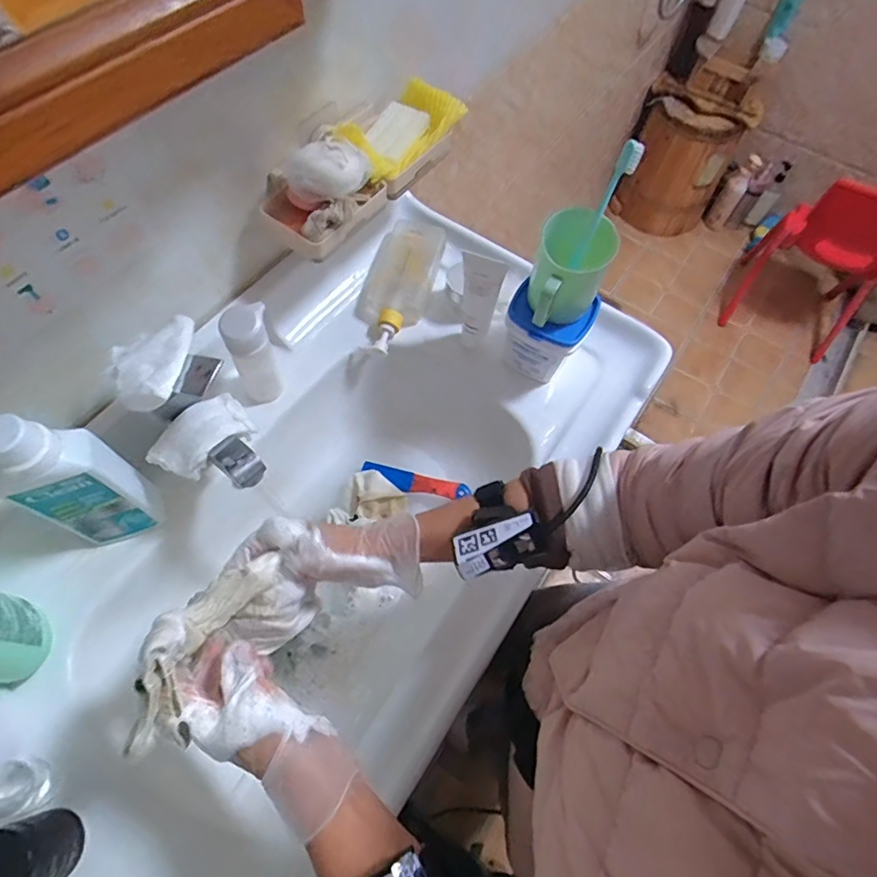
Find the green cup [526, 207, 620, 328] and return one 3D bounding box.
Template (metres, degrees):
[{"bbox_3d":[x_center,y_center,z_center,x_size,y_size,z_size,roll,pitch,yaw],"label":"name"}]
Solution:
[{"bbox_3d":[0.135,-0.172,0.555,0.075,0.104,0.097,23,64,8],"label":"green cup"}]

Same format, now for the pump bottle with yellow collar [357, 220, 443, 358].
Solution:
[{"bbox_3d":[-0.058,-0.207,0.704,0.095,0.052,0.206,13,63,3],"label":"pump bottle with yellow collar"}]

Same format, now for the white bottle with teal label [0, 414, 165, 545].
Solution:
[{"bbox_3d":[-0.325,0.041,0.463,0.074,0.203,0.040,-17,65,-12],"label":"white bottle with teal label"}]

